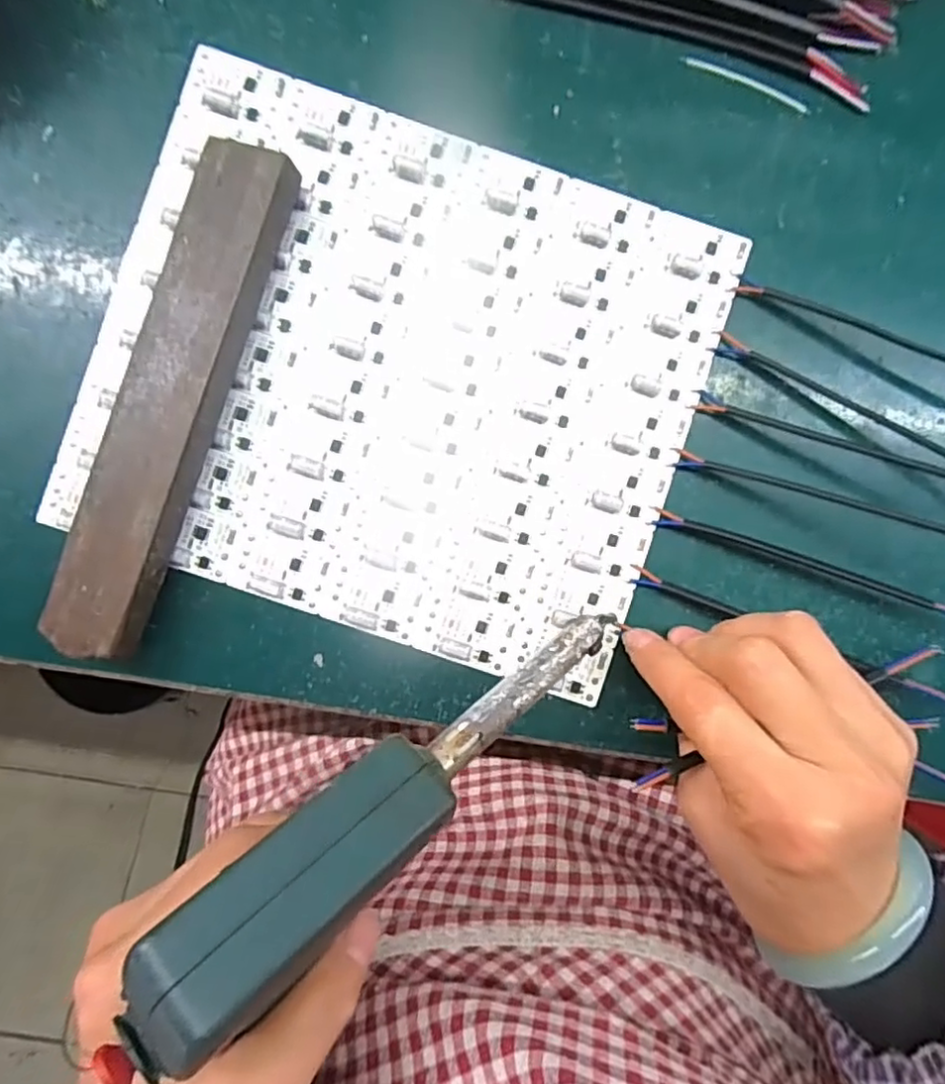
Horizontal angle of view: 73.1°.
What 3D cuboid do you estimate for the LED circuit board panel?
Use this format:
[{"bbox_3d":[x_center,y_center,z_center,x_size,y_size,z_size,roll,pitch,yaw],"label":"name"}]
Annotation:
[{"bbox_3d":[-0.029,-0.066,0.258,0.234,0.010,0.202,19,90,-1],"label":"LED circuit board panel"}]

